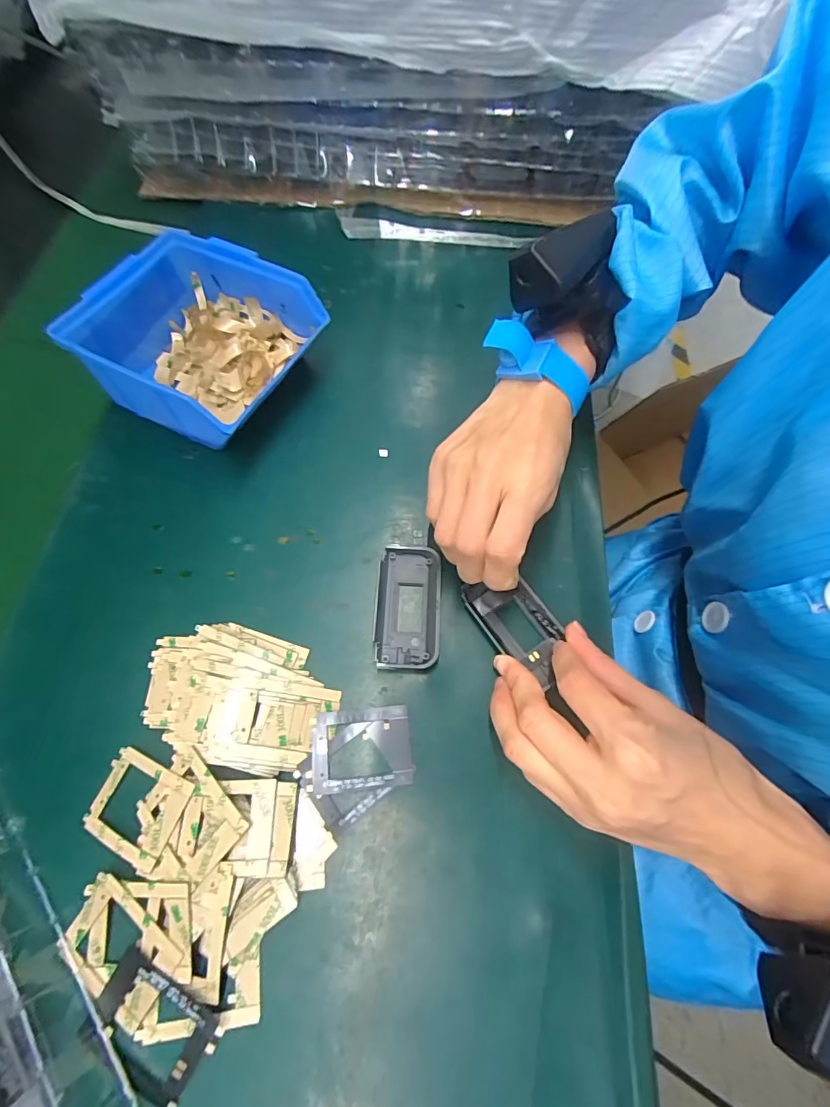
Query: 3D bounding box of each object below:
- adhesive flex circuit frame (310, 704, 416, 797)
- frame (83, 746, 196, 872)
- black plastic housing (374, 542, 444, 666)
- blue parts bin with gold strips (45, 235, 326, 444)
[{"bbox_3d":[-0.028,0.104,0.257,0.052,0.004,0.040,-3,64,-10],"label":"adhesive flex circuit frame"},{"bbox_3d":[-0.139,0.124,0.237,0.053,0.004,0.040,13,65,23],"label":"frame"},{"bbox_3d":[-0.004,0.031,0.289,0.039,0.009,0.077,3,64,0],"label":"black plastic housing"},{"bbox_3d":[-0.153,-0.151,0.341,0.136,0.066,0.126,29,67,12],"label":"blue parts bin with gold strips"}]

